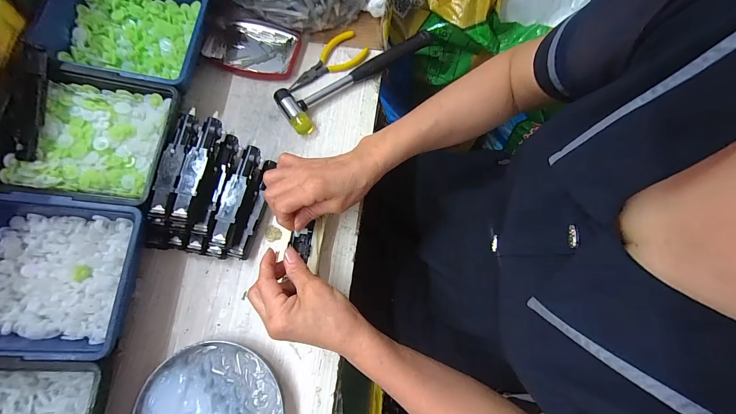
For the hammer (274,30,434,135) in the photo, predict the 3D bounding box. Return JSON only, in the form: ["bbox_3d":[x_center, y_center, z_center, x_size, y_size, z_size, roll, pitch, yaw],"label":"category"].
[{"bbox_3d":[-0.014,-0.185,0.421,0.234,0.021,0.062,-36,79,-11],"label":"hammer"}]

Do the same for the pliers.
[{"bbox_3d":[-0.059,-0.198,0.425,0.119,0.010,0.046,-32,78,-10],"label":"pliers"}]

